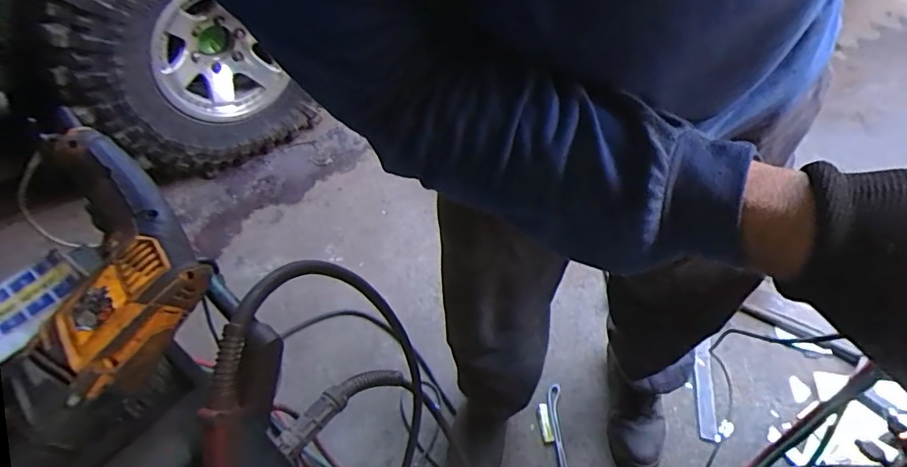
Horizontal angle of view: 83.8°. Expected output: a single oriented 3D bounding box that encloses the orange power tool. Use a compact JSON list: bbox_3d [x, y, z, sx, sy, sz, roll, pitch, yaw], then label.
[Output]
[{"bbox_3d":[-0.295,0.003,0.441,0.127,0.074,0.266,-18,64,-14],"label":"orange power tool"}]

